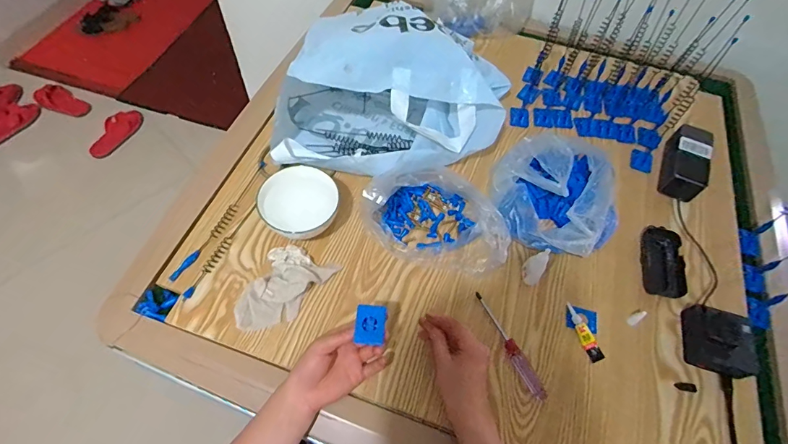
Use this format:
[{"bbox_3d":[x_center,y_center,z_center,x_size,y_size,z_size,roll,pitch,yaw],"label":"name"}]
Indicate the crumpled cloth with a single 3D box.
[{"bbox_3d":[-0.150,0.089,0.547,0.090,0.026,0.129,26,63,12],"label":"crumpled cloth"}]

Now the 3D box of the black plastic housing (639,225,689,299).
[{"bbox_3d":[0.395,0.058,0.599,0.046,0.033,0.109,17,61,7],"label":"black plastic housing"}]

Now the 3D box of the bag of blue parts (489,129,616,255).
[{"bbox_3d":[0.245,-0.042,0.614,0.186,0.072,0.193,39,67,18],"label":"bag of blue parts"}]

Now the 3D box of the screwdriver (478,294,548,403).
[{"bbox_3d":[0.151,0.157,0.528,0.021,0.013,0.148,-22,64,-14],"label":"screwdriver"}]

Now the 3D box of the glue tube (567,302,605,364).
[{"bbox_3d":[0.252,0.146,0.544,0.020,0.008,0.079,-19,63,-12],"label":"glue tube"}]

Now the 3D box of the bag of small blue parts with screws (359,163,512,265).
[{"bbox_3d":[0.066,-0.008,0.583,0.201,0.087,0.133,25,63,12],"label":"bag of small blue parts with screws"}]

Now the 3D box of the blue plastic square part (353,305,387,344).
[{"bbox_3d":[-0.027,0.120,0.475,0.034,0.007,0.043,4,61,1],"label":"blue plastic square part"}]

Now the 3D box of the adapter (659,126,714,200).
[{"bbox_3d":[0.480,-0.099,0.672,0.057,0.048,0.138,25,63,12],"label":"adapter"}]

